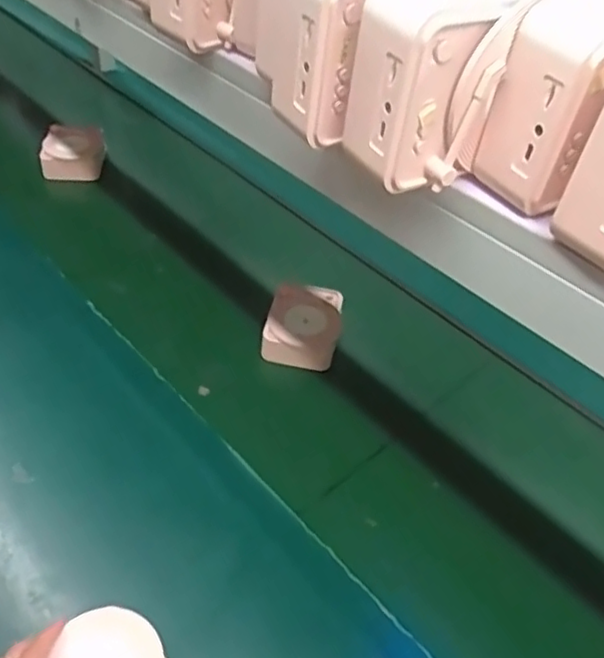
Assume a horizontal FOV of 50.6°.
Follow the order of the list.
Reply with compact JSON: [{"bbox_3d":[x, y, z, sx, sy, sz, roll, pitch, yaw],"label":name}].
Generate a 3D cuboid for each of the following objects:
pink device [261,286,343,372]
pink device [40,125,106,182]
[{"bbox_3d":[0.001,-0.006,0.894,0.107,0.052,0.122,11,44,6],"label":"pink device"},{"bbox_3d":[-0.420,-0.318,1.172,0.106,0.062,0.082,5,44,0],"label":"pink device"}]

